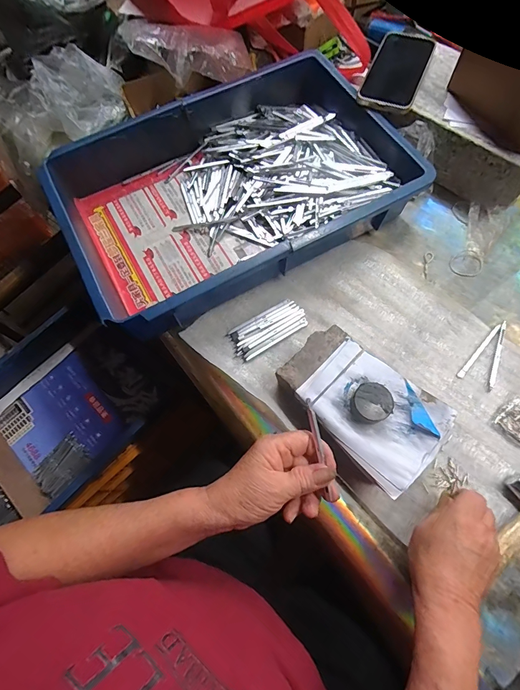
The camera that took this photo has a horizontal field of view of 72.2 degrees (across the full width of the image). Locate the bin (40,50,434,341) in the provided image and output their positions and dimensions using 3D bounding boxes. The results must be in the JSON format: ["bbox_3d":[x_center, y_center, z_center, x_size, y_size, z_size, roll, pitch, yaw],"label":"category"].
[{"bbox_3d":[-0.036,-0.209,0.484,0.426,0.085,0.285,-28,70,-8],"label":"bin"}]

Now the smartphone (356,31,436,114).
[{"bbox_3d":[0.189,-0.378,0.492,0.073,0.012,0.141,22,75,12],"label":"smartphone"}]

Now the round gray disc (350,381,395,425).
[{"bbox_3d":[0.112,0.059,0.360,0.038,0.024,0.037,-1,68,2],"label":"round gray disc"}]

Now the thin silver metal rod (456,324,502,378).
[{"bbox_3d":[0.264,0.006,0.428,0.007,0.005,0.088,40,75,16],"label":"thin silver metal rod"}]

